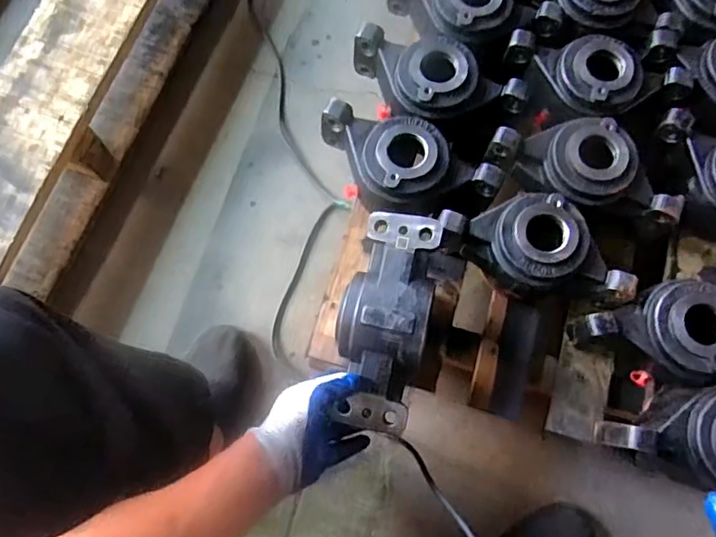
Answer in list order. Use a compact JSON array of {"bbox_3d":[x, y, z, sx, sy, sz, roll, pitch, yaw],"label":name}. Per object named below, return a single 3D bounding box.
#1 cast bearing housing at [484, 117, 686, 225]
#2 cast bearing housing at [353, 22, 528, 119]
[{"bbox_3d":[0.269,-0.122,0.648,0.223,0.058,0.105,11,75,2],"label":"cast bearing housing"},{"bbox_3d":[0.096,-0.228,0.683,0.224,0.075,0.111,13,75,5],"label":"cast bearing housing"}]

